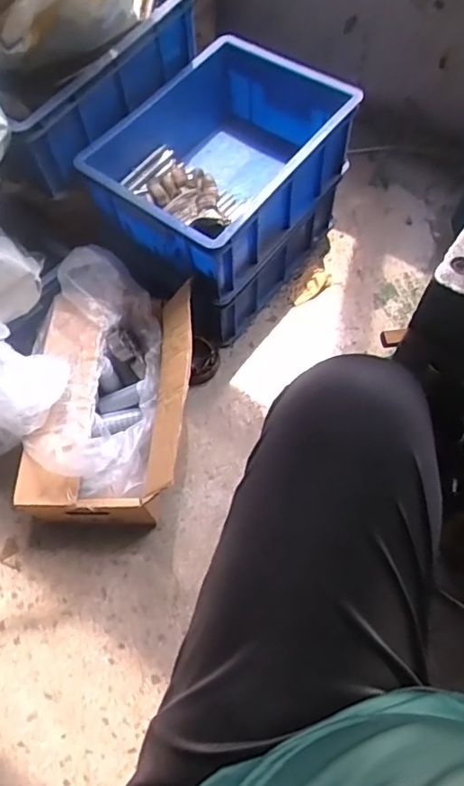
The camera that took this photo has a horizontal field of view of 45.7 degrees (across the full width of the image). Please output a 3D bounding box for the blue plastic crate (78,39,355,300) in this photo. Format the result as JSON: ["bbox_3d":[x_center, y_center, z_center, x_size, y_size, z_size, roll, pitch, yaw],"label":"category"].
[{"bbox_3d":[-0.015,-0.388,0.950,0.293,0.154,0.412,33,69,16],"label":"blue plastic crate"}]

